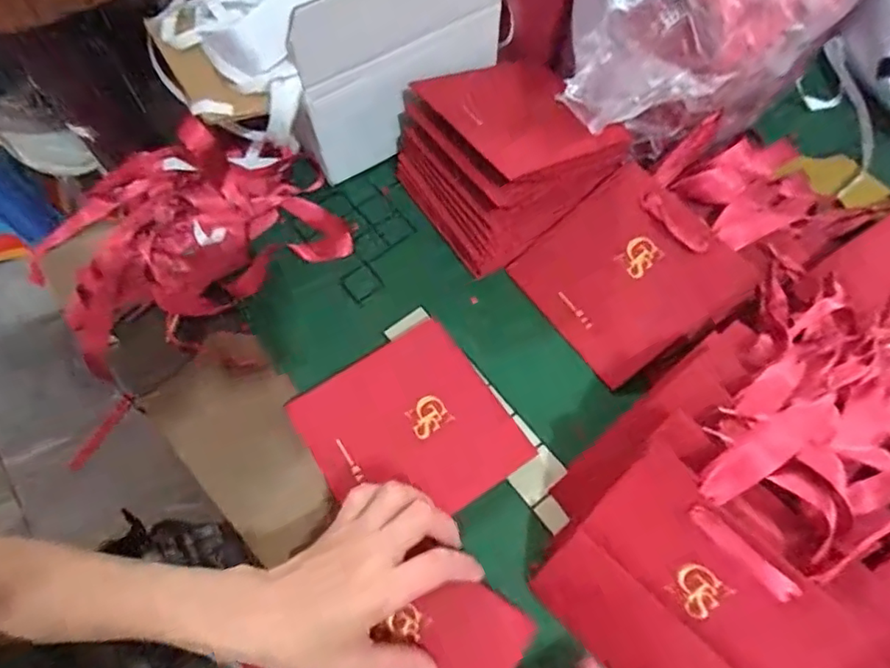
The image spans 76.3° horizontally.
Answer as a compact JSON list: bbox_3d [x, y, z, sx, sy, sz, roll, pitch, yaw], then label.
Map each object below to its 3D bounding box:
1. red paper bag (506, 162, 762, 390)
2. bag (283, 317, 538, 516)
[{"bbox_3d":[0.149,-0.049,0.467,0.140,0.018,0.137,-40,73,11],"label":"red paper bag"},{"bbox_3d":[-0.028,0.073,0.430,0.139,0.017,0.135,-31,67,-12],"label":"bag"}]

